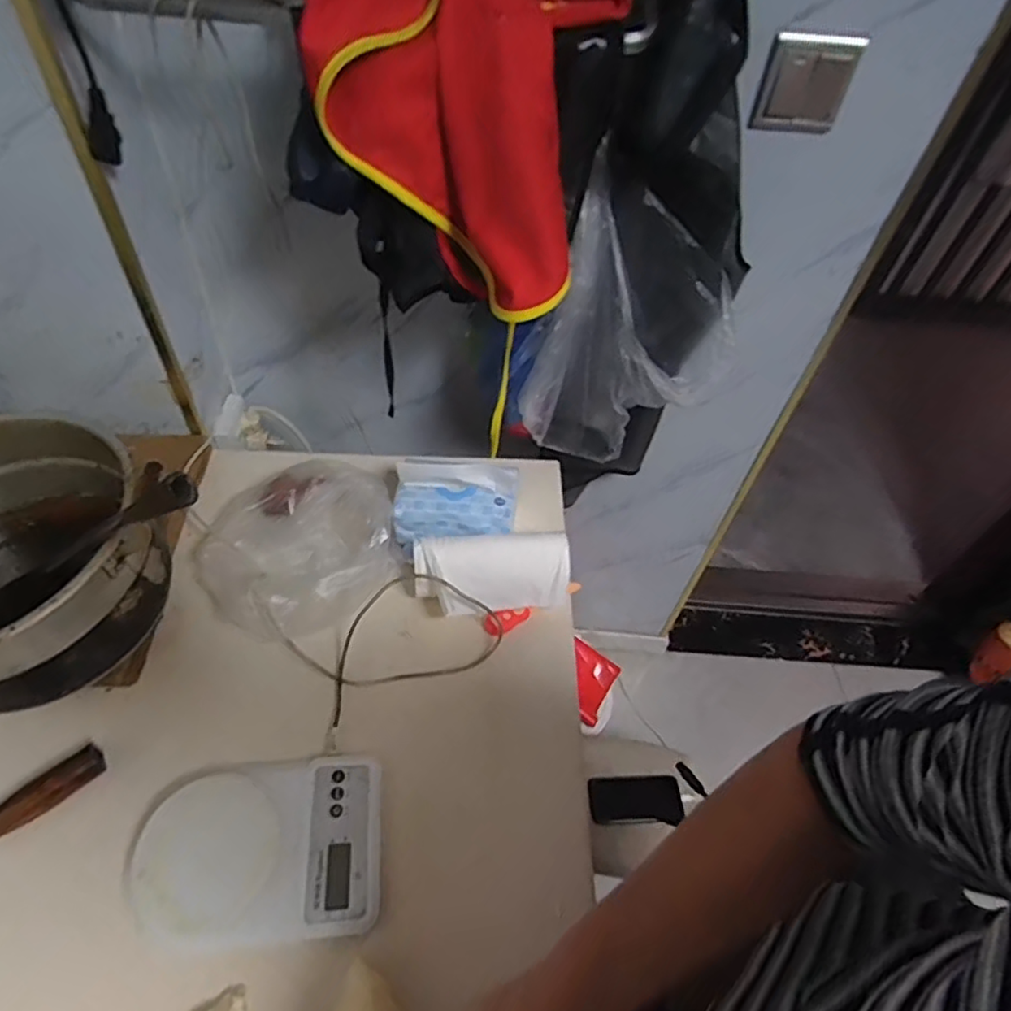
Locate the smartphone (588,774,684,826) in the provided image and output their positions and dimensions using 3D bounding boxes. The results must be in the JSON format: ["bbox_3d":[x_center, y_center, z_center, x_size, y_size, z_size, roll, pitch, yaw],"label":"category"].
[{"bbox_3d":[0.233,0.528,1.146,0.160,0.012,0.077,-2,67,0],"label":"smartphone"}]

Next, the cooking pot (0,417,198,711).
[{"bbox_3d":[-0.490,0.061,0.623,0.286,0.190,0.260,3,51,-4],"label":"cooking pot"}]

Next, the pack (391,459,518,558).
[{"bbox_3d":[-0.059,0.003,0.752,0.137,0.026,0.104,2,94,2],"label":"pack"}]

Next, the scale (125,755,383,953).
[{"bbox_3d":[-0.210,0.294,0.550,0.198,0.032,0.138,-2,51,-8],"label":"scale"}]

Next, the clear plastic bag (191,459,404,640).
[{"bbox_3d":[-0.243,0.042,0.736,0.229,0.088,0.202,31,54,18],"label":"clear plastic bag"}]

